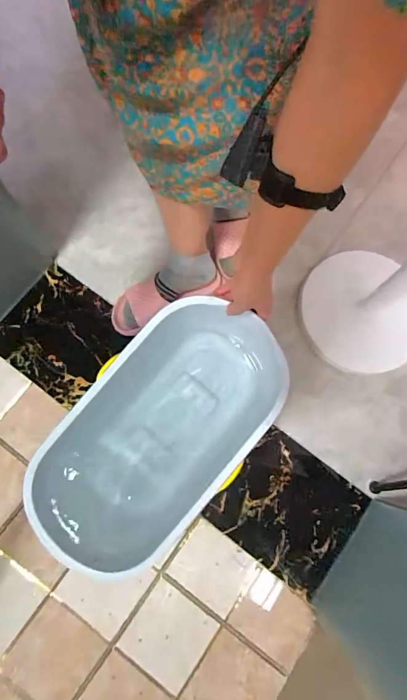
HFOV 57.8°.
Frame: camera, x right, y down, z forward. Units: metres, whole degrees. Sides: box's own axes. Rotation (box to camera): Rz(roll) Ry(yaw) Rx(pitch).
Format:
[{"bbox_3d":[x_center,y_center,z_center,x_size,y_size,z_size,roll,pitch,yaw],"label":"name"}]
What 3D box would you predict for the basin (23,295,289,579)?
[{"bbox_3d":[-0.078,0.144,0.641,0.247,0.176,0.427,40,80,8],"label":"basin"}]

